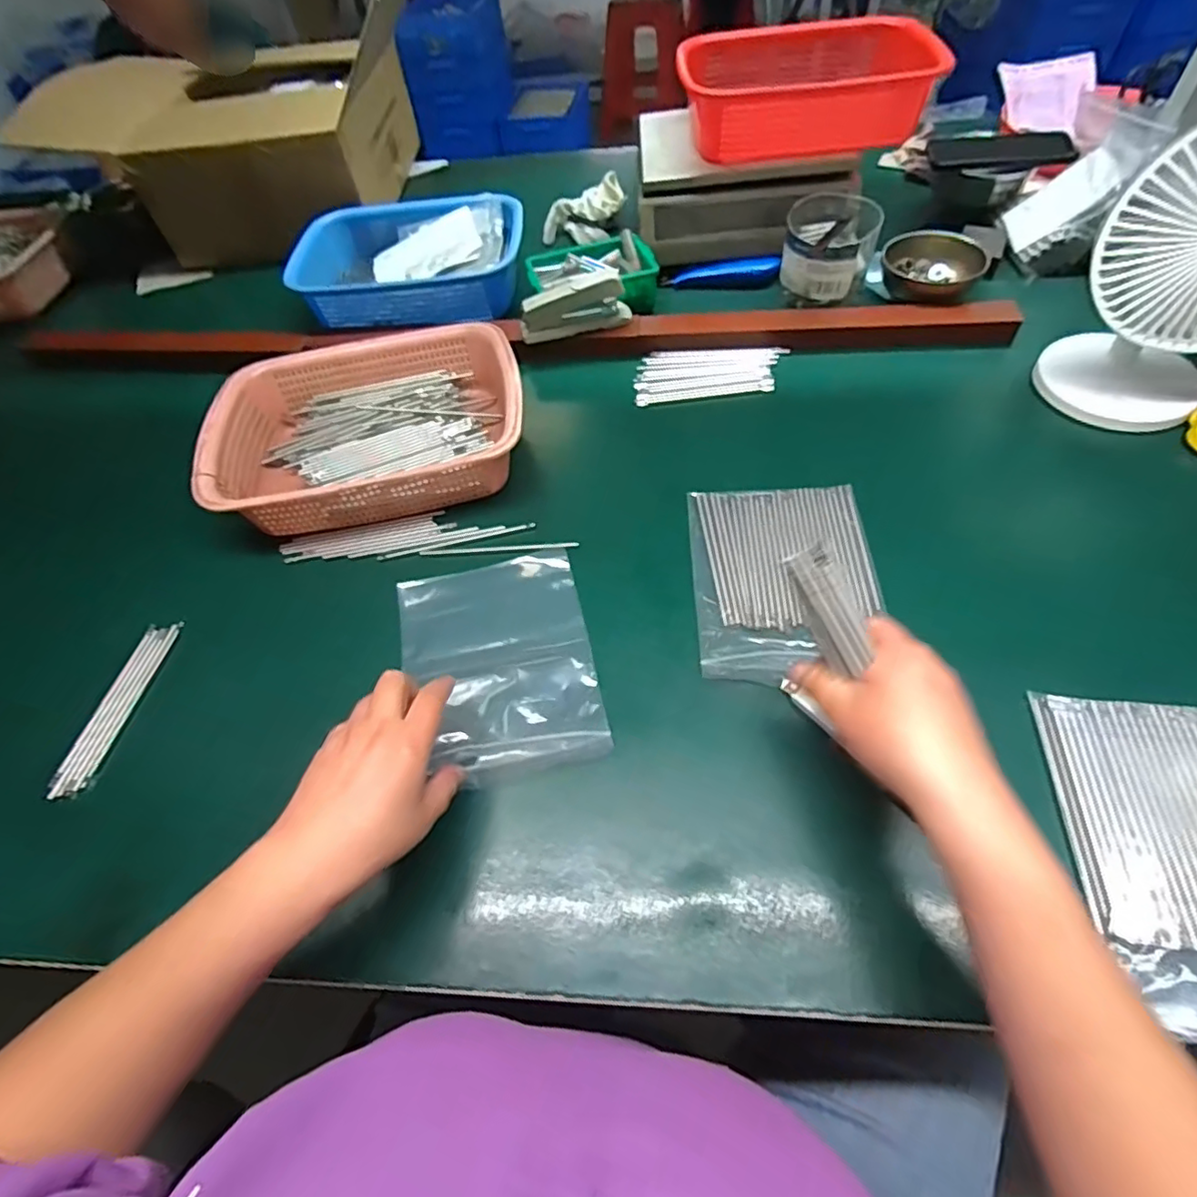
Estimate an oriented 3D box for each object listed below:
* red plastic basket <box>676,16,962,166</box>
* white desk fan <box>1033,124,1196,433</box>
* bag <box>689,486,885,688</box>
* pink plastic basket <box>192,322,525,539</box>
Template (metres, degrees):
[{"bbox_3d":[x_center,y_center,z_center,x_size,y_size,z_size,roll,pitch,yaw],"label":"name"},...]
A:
[{"bbox_3d":[0.241,-0.613,0.738,0.280,0.089,0.170,-3,55,4],"label":"red plastic basket"},{"bbox_3d":[0.497,-0.268,0.510,0.162,0.249,0.115,25,62,23],"label":"white desk fan"},{"bbox_3d":[0.154,-0.018,0.509,0.146,0.013,0.196,-1,55,5],"label":"bag"},{"bbox_3d":[-0.222,-0.171,0.614,0.295,0.073,0.220,-12,55,-2],"label":"pink plastic basket"}]

